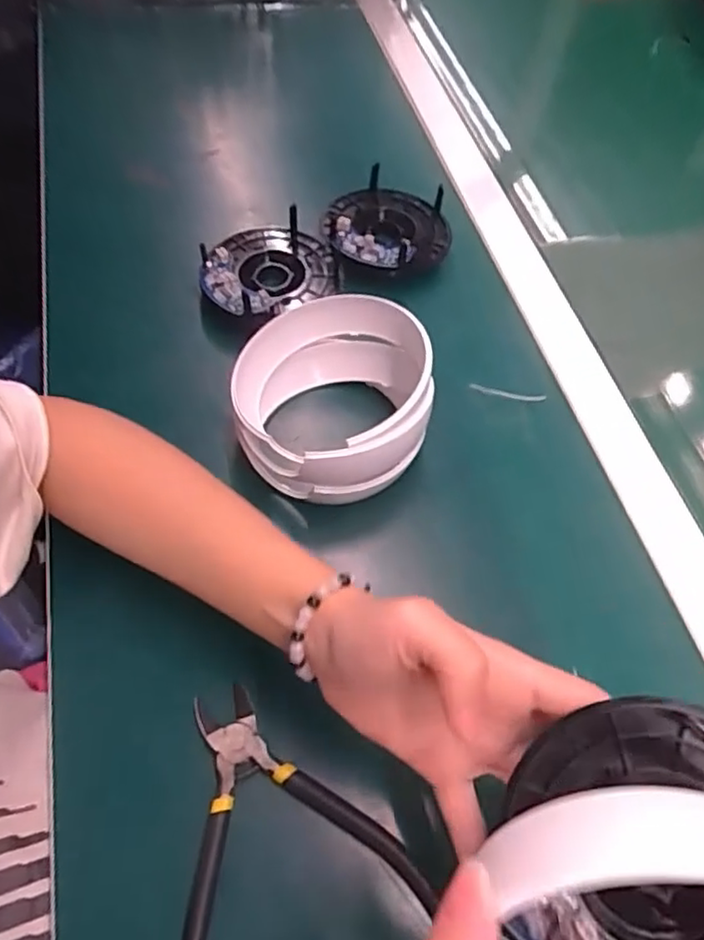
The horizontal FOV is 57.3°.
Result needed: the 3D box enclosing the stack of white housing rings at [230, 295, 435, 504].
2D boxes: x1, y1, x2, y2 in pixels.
[{"bbox_3d":[-0.012,-0.046,0.390,0.111,0.071,0.121,-4,59,-7],"label":"stack of white housing rings"}]

